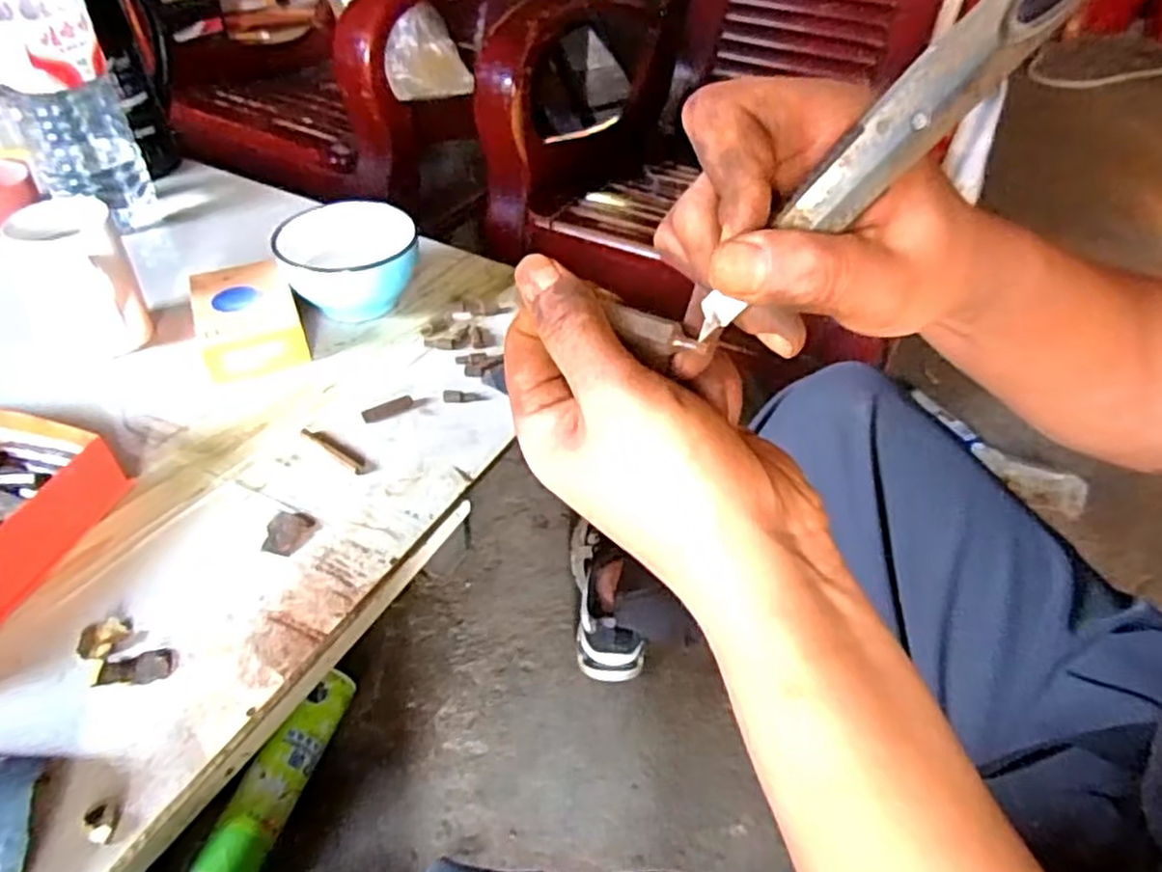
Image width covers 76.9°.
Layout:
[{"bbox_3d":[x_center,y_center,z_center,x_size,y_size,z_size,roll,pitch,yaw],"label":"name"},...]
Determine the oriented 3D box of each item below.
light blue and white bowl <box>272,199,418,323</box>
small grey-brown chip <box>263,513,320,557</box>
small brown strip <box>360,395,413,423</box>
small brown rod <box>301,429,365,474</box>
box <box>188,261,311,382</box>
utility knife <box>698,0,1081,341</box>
[{"bbox_3d":[-0.235,-0.176,0.746,0.135,0.079,0.111,-10,45,-14],"label":"light blue and white bowl"},{"bbox_3d":[-0.219,0.072,0.549,0.037,0.004,0.040,2,43,-2],"label":"small grey-brown chip"},{"bbox_3d":[-0.170,-0.024,0.646,0.045,0.007,0.013,-23,49,-26],"label":"small brown strip"},{"bbox_3d":[-0.206,0.011,0.612,0.073,0.005,0.013,29,49,24],"label":"small brown rod"},{"bbox_3d":[-0.320,-0.115,0.702,0.088,0.039,0.131,-18,47,-21],"label":"box"},{"bbox_3d":[0.085,-0.083,0.199,0.016,0.139,0.012,28,24,-43],"label":"utility knife"}]

